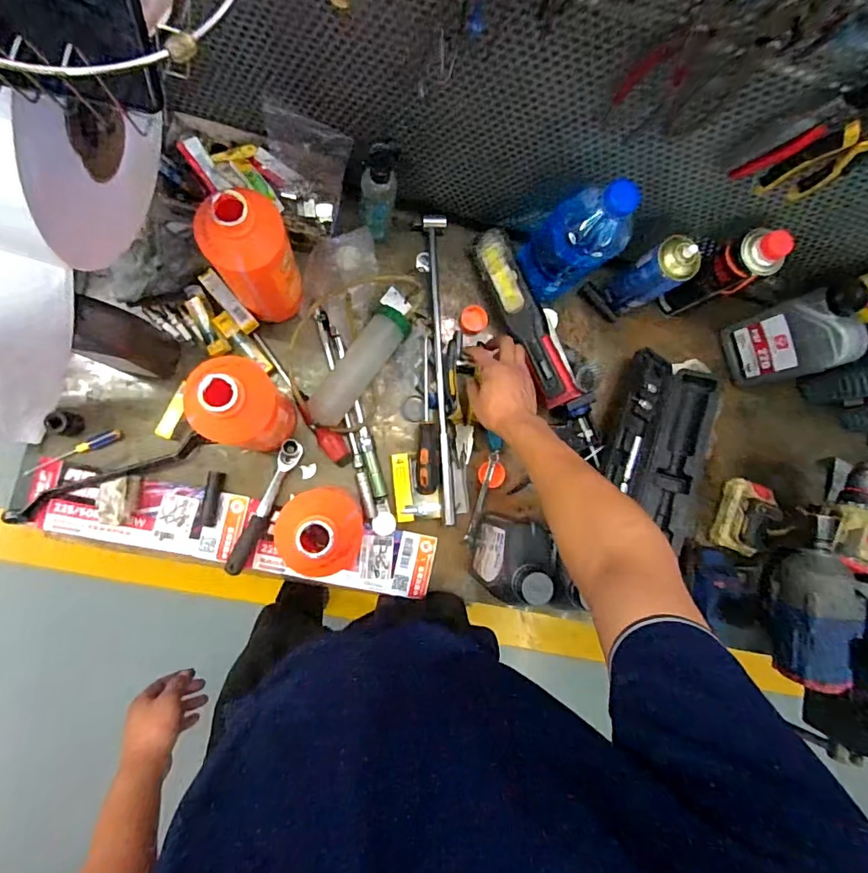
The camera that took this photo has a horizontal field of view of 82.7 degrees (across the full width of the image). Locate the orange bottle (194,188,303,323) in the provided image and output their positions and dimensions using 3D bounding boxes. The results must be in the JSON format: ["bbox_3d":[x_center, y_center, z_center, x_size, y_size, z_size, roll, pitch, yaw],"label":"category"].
[{"bbox_3d":[-0.220,-0.212,0.624,0.091,0.249,0.078,-31,91,-9],"label":"orange bottle"}]

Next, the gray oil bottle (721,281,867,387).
[{"bbox_3d":[0.539,-0.145,0.746,0.060,0.189,0.111,-11,88,-9],"label":"gray oil bottle"}]

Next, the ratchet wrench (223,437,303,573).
[{"bbox_3d":[-0.246,0.101,0.712,0.027,0.046,0.208,26,83,-6],"label":"ratchet wrench"}]

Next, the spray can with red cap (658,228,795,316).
[{"bbox_3d":[0.416,-0.235,0.728,0.057,0.202,0.057,1,86,-8],"label":"spray can with red cap"}]

